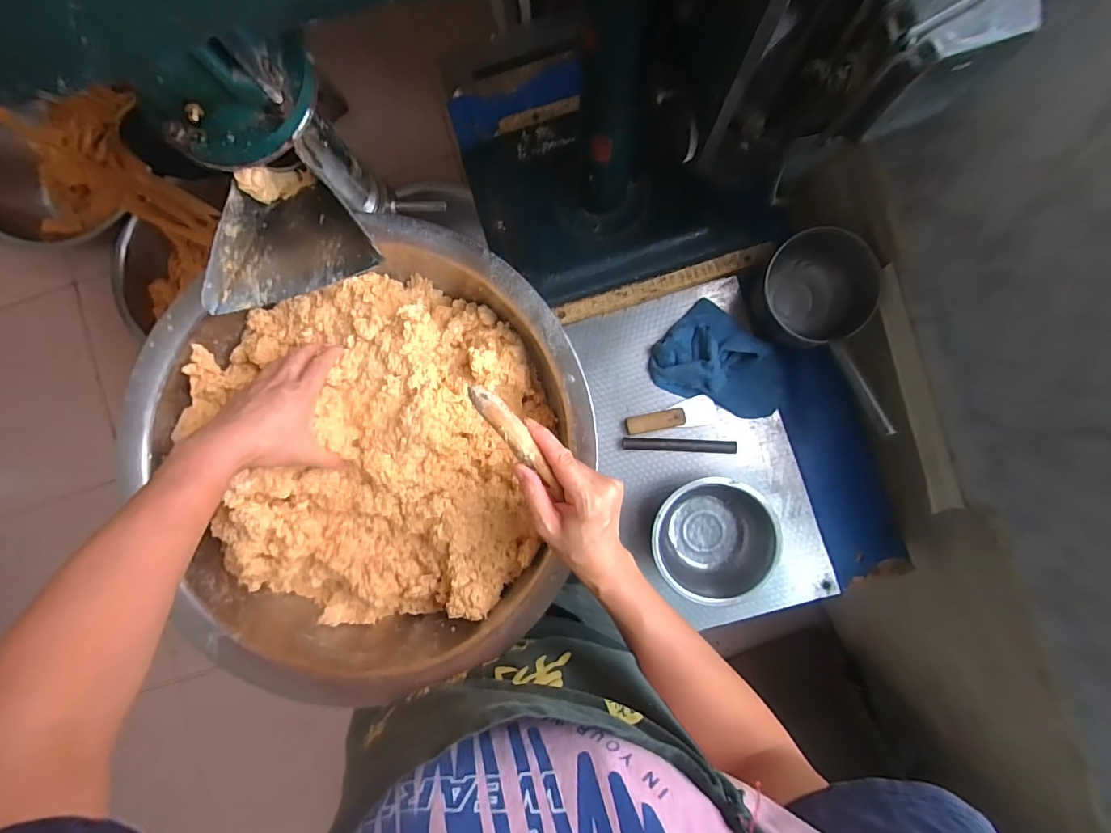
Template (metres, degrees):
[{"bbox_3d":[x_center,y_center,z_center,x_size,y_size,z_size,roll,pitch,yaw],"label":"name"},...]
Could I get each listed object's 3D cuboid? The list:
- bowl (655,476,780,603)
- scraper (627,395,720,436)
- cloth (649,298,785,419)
[{"bbox_3d":[0.243,0.187,0.732,0.184,0.079,0.177,0,89,3],"label":"bowl"},{"bbox_3d":[0.192,-0.001,0.766,0.151,0.027,0.048,-10,88,3],"label":"scraper"},{"bbox_3d":[0.274,-0.077,0.755,0.216,0.038,0.156,37,91,3],"label":"cloth"}]

